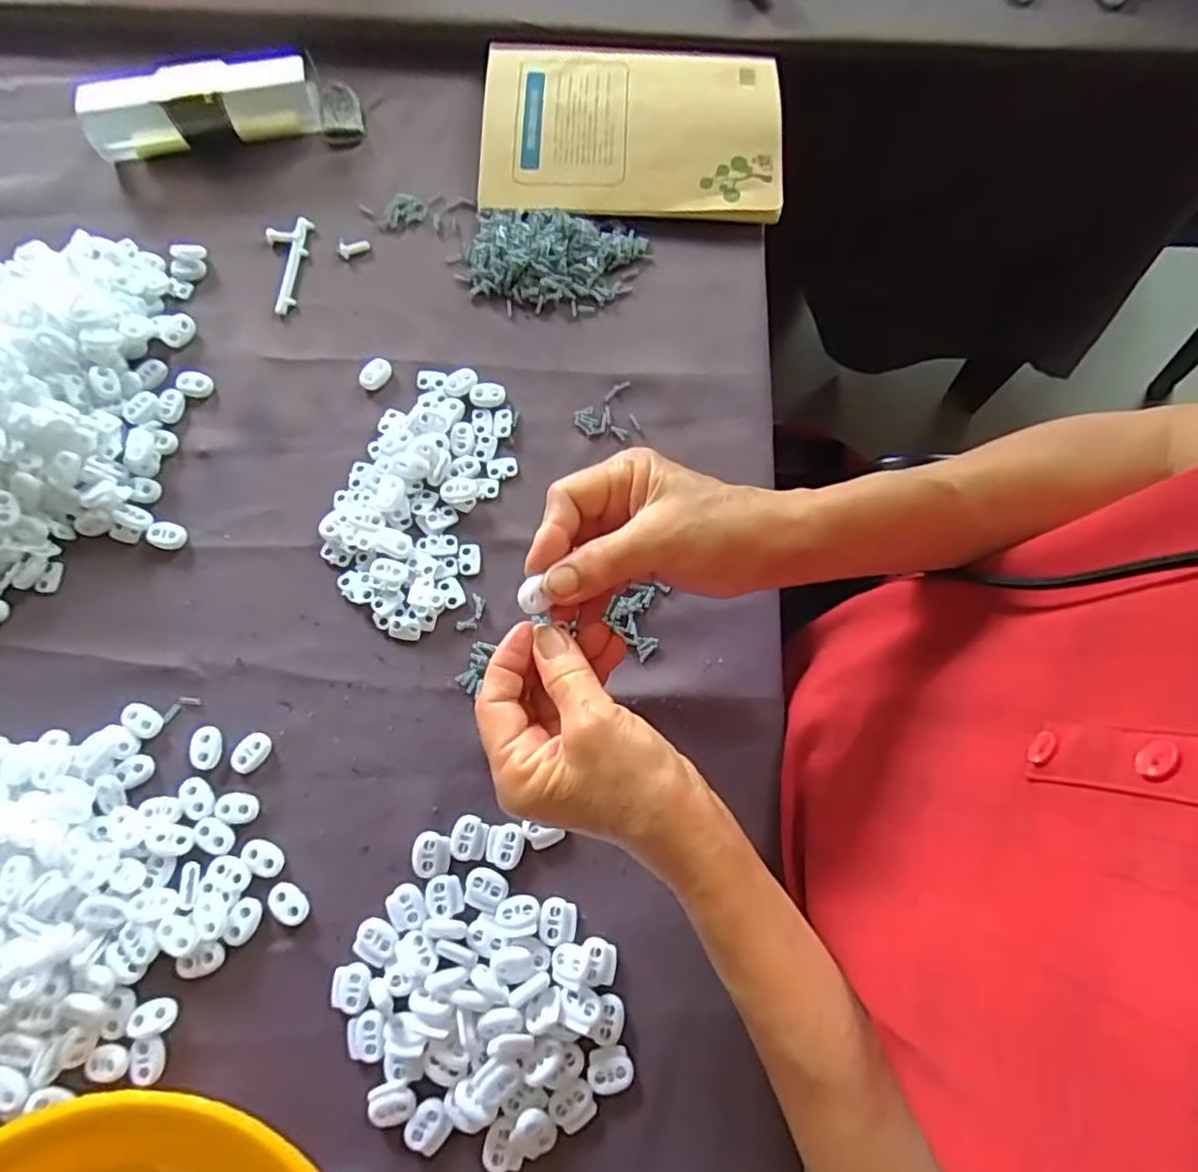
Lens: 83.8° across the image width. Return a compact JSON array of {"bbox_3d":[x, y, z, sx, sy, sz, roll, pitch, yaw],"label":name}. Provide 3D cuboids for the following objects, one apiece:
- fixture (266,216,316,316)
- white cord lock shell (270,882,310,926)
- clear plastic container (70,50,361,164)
[{"bbox_3d":[-0.213,-0.217,0.450,0.028,0.005,0.074,3,75,1],"label":"fixture"},{"bbox_3d":[-0.159,0.163,0.342,0.014,0.004,0.023,-44,79,-11],"label":"white cord lock shell"},{"bbox_3d":[-0.263,-0.336,0.465,0.181,0.036,0.048,-10,75,-2],"label":"clear plastic container"}]

